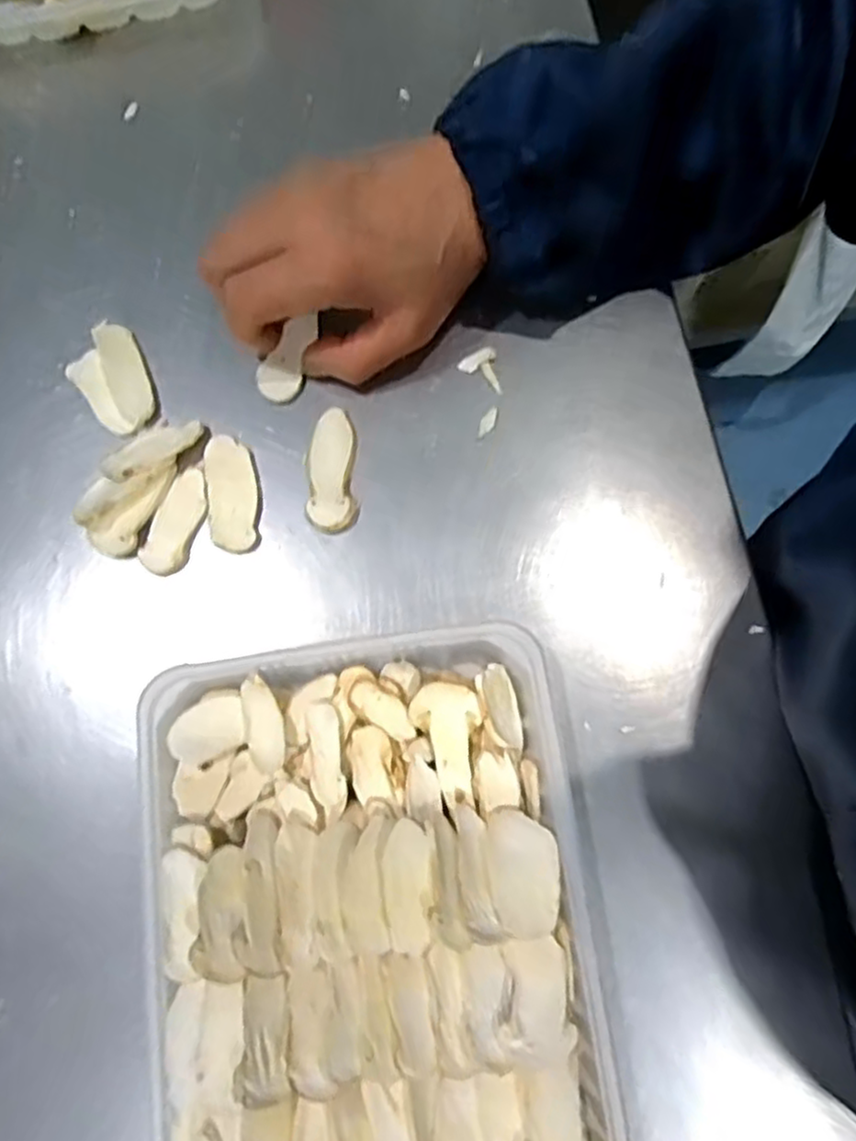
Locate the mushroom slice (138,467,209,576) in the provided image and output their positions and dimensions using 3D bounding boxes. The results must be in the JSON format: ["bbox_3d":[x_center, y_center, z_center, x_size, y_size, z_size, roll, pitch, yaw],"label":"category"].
[{"bbox_3d":[-0.112,-0.022,0.318,0.021,0.004,0.049,17,78,7],"label":"mushroom slice"}]

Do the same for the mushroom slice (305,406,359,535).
[{"bbox_3d":[-0.044,-0.045,0.322,0.022,0.004,0.057,-3,76,2],"label":"mushroom slice"}]

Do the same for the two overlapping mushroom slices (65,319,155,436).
[{"bbox_3d":[-0.149,-0.091,0.335,0.032,0.007,0.057,-26,77,-3],"label":"two overlapping mushroom slices"}]

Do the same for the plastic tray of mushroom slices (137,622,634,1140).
[{"bbox_3d":[-0.021,0.139,0.261,0.161,0.031,0.227,-8,77,-2],"label":"plastic tray of mushroom slices"}]

